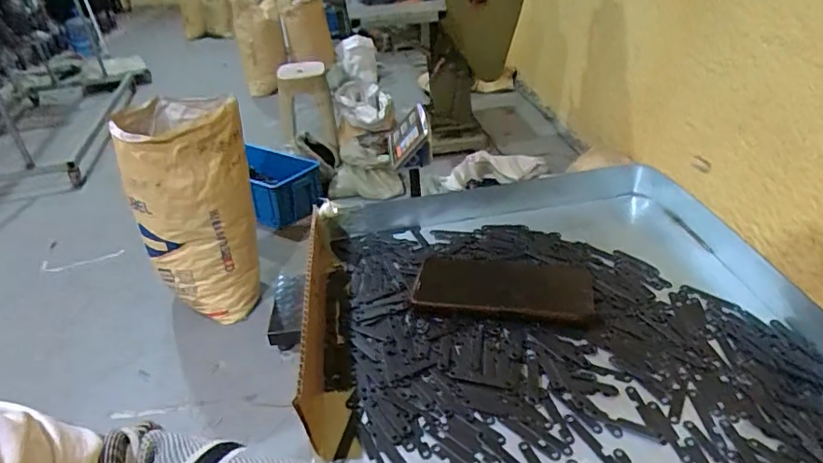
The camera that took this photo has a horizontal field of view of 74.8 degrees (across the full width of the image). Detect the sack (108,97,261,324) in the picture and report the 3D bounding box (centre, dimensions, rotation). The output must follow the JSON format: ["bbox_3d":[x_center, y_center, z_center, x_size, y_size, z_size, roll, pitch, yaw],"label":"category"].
[{"bbox_3d":[-0.688,-0.084,1.757,0.348,0.655,0.372,-9,32,-7],"label":"sack"}]

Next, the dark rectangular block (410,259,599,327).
[{"bbox_3d":[0.085,0.053,0.515,0.165,0.011,0.090,2,33,12],"label":"dark rectangular block"}]

